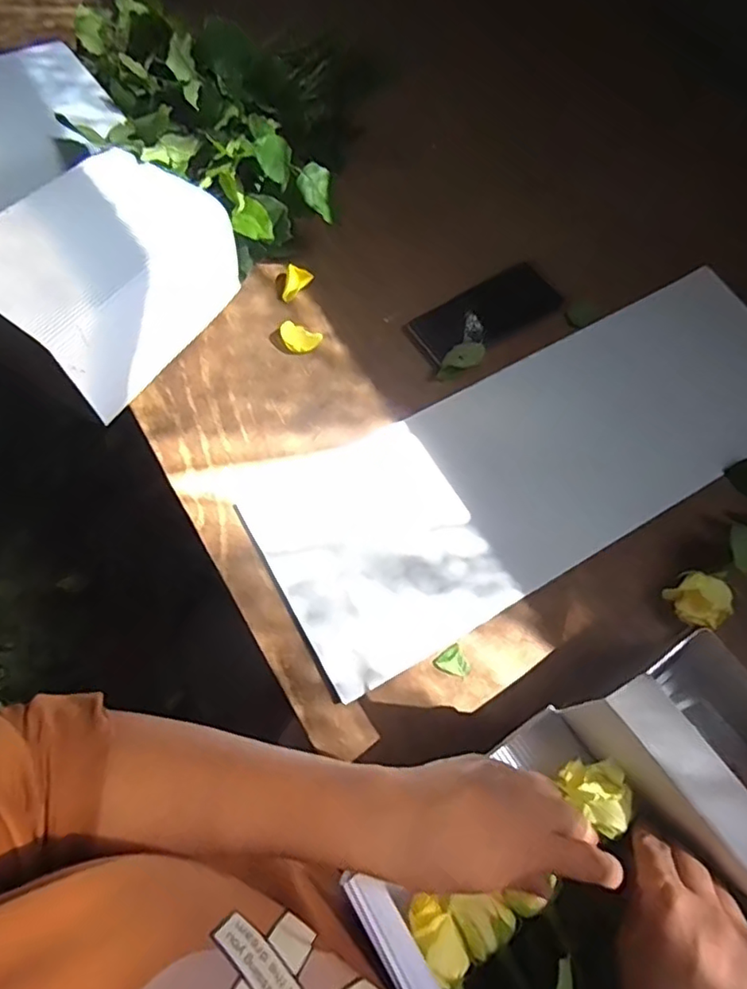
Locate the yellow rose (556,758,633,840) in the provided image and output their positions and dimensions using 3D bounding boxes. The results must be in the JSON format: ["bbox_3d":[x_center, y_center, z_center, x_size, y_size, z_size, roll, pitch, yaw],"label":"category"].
[{"bbox_3d":[0.140,0.179,0.358,0.035,0.032,0.042,-33,71,-10],"label":"yellow rose"}]

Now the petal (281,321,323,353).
[{"bbox_3d":[-0.080,-0.168,0.634,0.041,0.012,0.031,15,69,8],"label":"petal"}]

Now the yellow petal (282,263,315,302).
[{"bbox_3d":[-0.085,-0.234,0.657,0.025,0.019,0.038,16,69,9],"label":"yellow petal"}]

